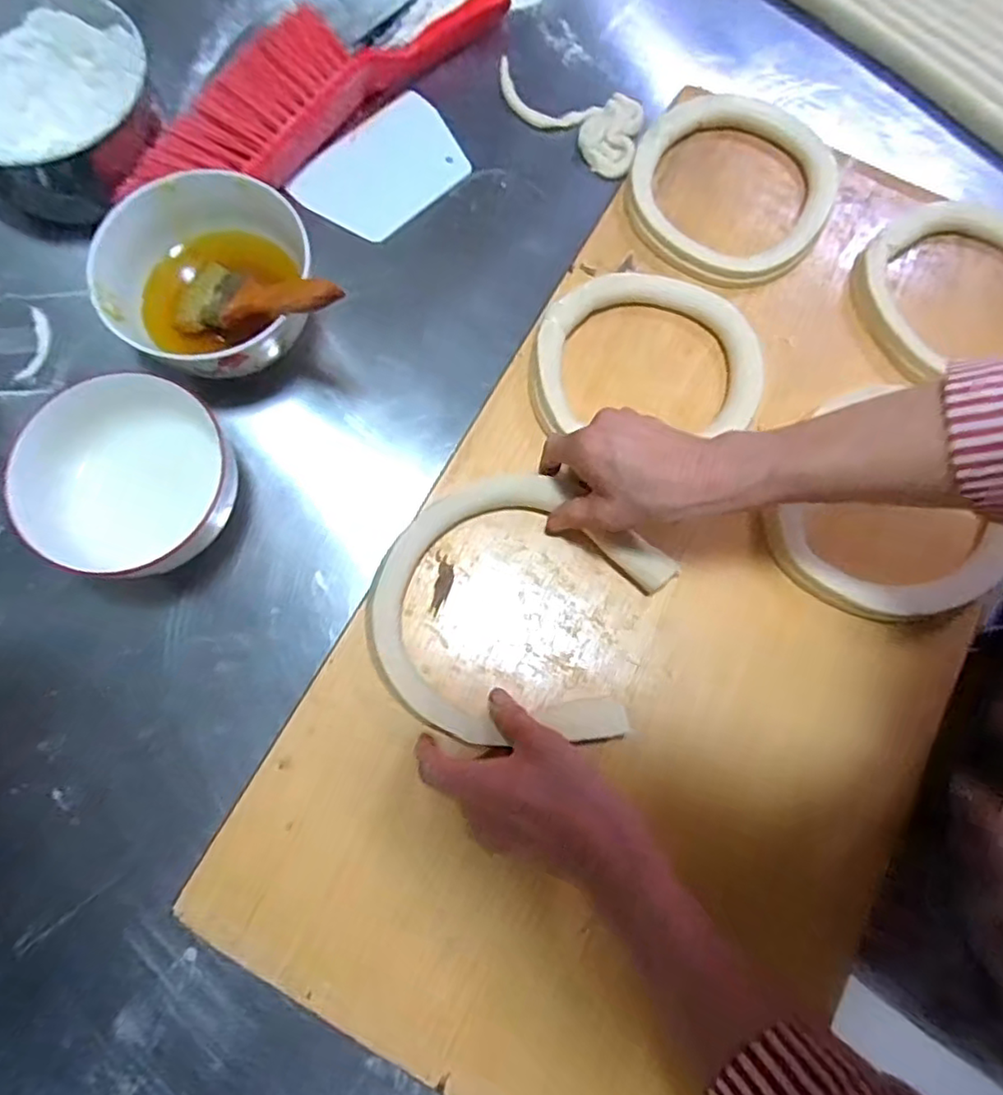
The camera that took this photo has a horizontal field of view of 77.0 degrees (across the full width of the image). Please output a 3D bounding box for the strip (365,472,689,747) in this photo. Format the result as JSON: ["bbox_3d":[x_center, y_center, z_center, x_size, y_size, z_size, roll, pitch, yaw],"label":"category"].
[{"bbox_3d":[0.009,0.043,0.454,0.202,0.028,0.189,16,77,3],"label":"strip"}]

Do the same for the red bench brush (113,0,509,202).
[{"bbox_3d":[-0.148,-0.394,0.531,0.078,0.059,0.371,43,80,9],"label":"red bench brush"}]

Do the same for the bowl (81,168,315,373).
[{"bbox_3d":[-0.216,-0.186,0.471,0.131,0.082,0.146,0,76,-1],"label":"bowl"}]

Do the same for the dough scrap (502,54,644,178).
[{"bbox_3d":[0.054,-0.379,0.557,0.141,0.012,0.078,20,77,4],"label":"dough scrap"}]

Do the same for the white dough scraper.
[{"bbox_3d":[-0.099,-0.324,0.543,0.091,0.009,0.147,44,77,-2],"label":"white dough scraper"}]

